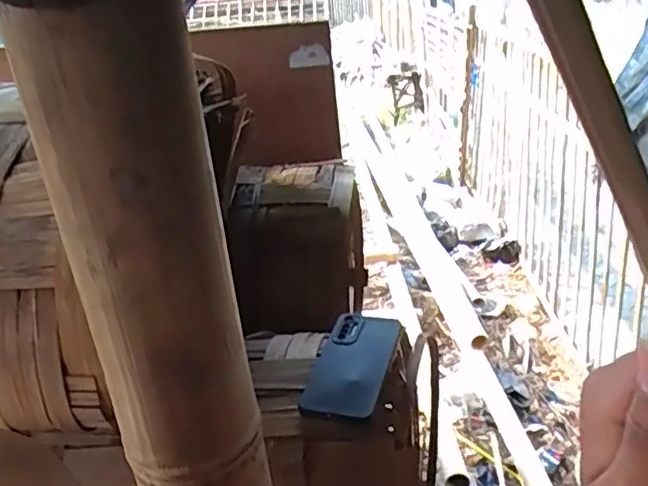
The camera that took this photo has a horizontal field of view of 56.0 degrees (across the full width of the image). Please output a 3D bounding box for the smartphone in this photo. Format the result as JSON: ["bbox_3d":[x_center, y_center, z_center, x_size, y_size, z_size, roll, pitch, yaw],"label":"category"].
[{"bbox_3d":[0.029,0.126,0.641,0.079,0.010,0.148,2,32,22],"label":"smartphone"}]

